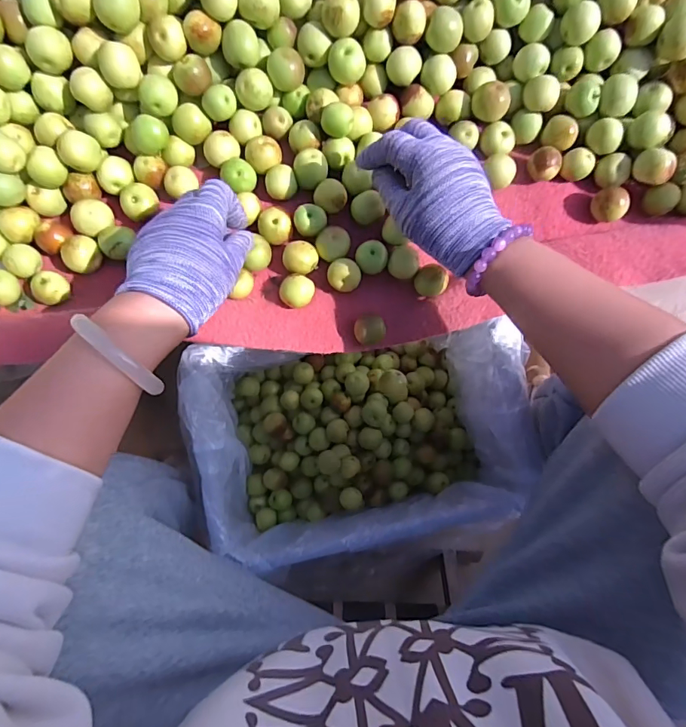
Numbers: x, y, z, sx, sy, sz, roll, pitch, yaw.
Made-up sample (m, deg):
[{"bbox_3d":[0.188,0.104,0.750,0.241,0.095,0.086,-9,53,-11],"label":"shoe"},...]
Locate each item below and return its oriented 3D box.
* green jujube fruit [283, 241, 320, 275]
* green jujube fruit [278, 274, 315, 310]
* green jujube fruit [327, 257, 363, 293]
[{"bbox_3d":[-0.040,-0.099,0.418,0.033,0.024,0.028,-1,83,-3],"label":"green jujube fruit"},{"bbox_3d":[-0.044,-0.068,0.418,0.032,0.028,0.029,-30,86,-6],"label":"green jujube fruit"},{"bbox_3d":[0.001,-0.083,0.418,0.031,0.030,0.030,0,83,-3],"label":"green jujube fruit"}]

